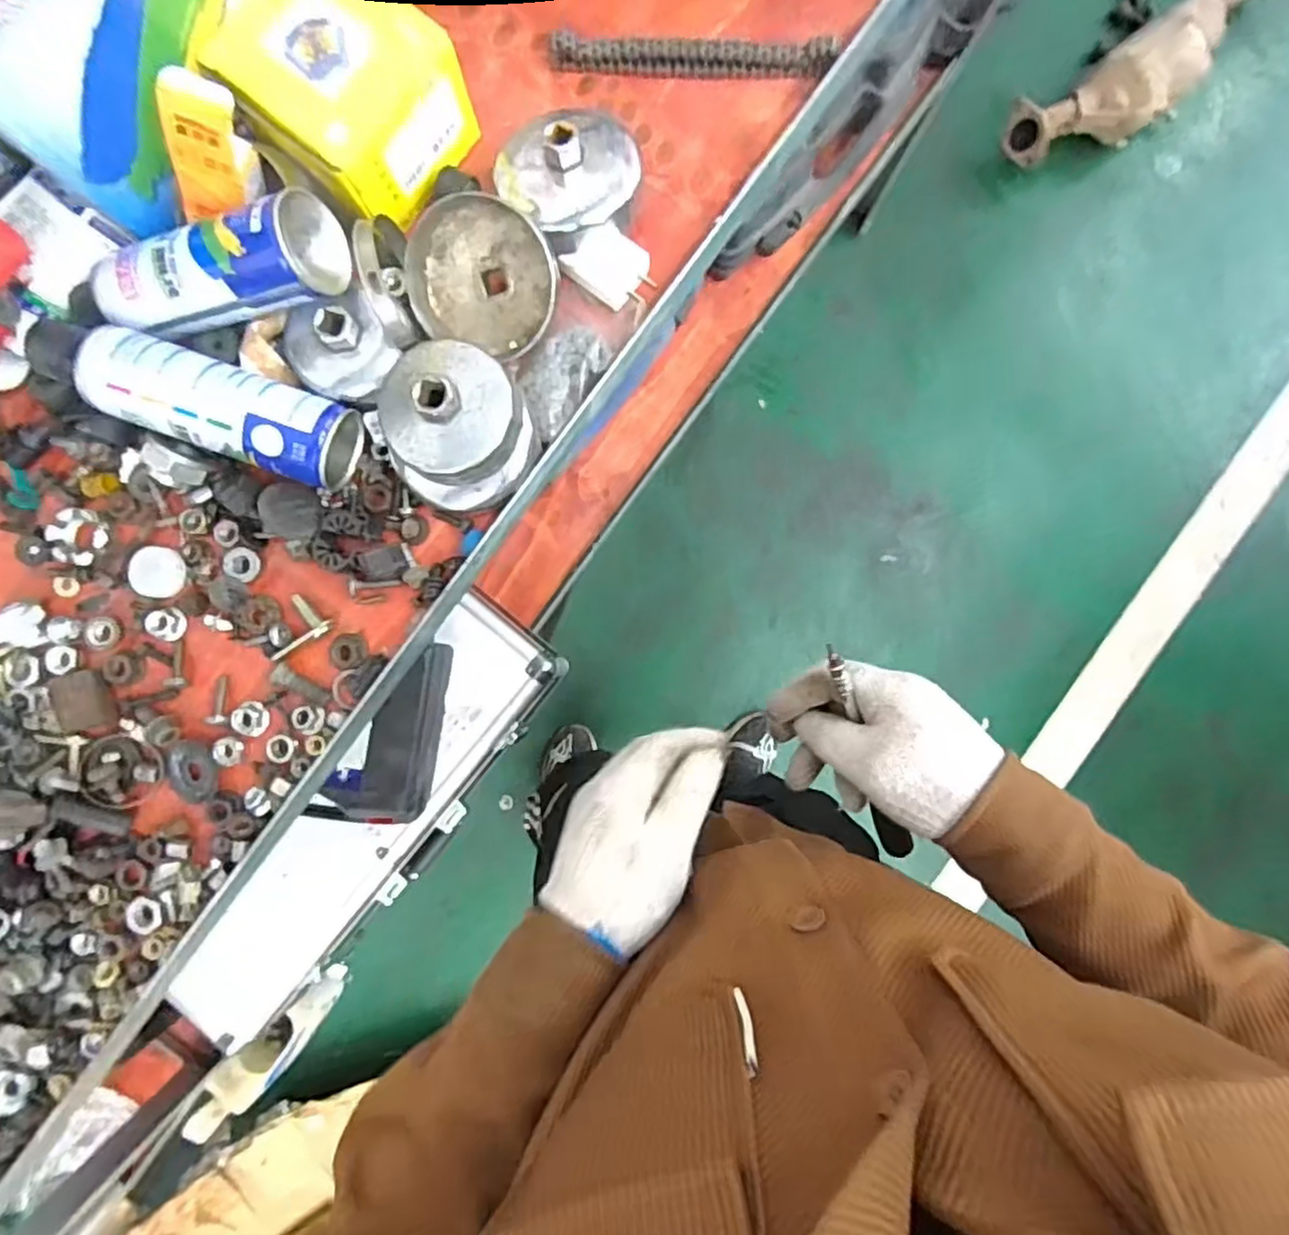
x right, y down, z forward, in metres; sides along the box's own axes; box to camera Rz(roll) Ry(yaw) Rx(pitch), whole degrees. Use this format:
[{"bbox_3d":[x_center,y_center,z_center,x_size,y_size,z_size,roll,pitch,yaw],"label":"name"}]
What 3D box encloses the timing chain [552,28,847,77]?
[{"bbox_3d":[0.033,-0.374,0.452,0.186,0.021,0.018,1,88,0],"label":"timing chain"}]

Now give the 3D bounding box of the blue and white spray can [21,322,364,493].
[{"bbox_3d":[-0.270,-0.130,0.416,0.180,0.059,0.053,19,88,1],"label":"blue and white spray can"}]

